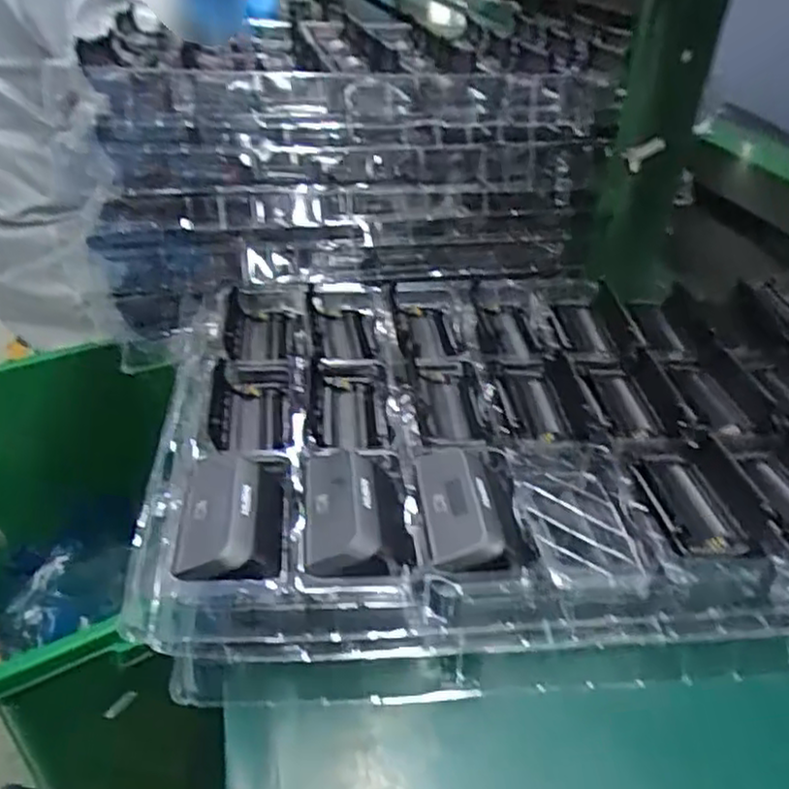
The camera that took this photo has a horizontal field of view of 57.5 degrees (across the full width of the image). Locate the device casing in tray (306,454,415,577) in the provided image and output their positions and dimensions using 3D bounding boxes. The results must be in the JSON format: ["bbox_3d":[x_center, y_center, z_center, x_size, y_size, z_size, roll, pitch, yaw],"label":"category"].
[{"bbox_3d":[-0.018,0.061,0.359,0.051,0.025,0.083,-1,34,-6],"label":"device casing in tray"}]

